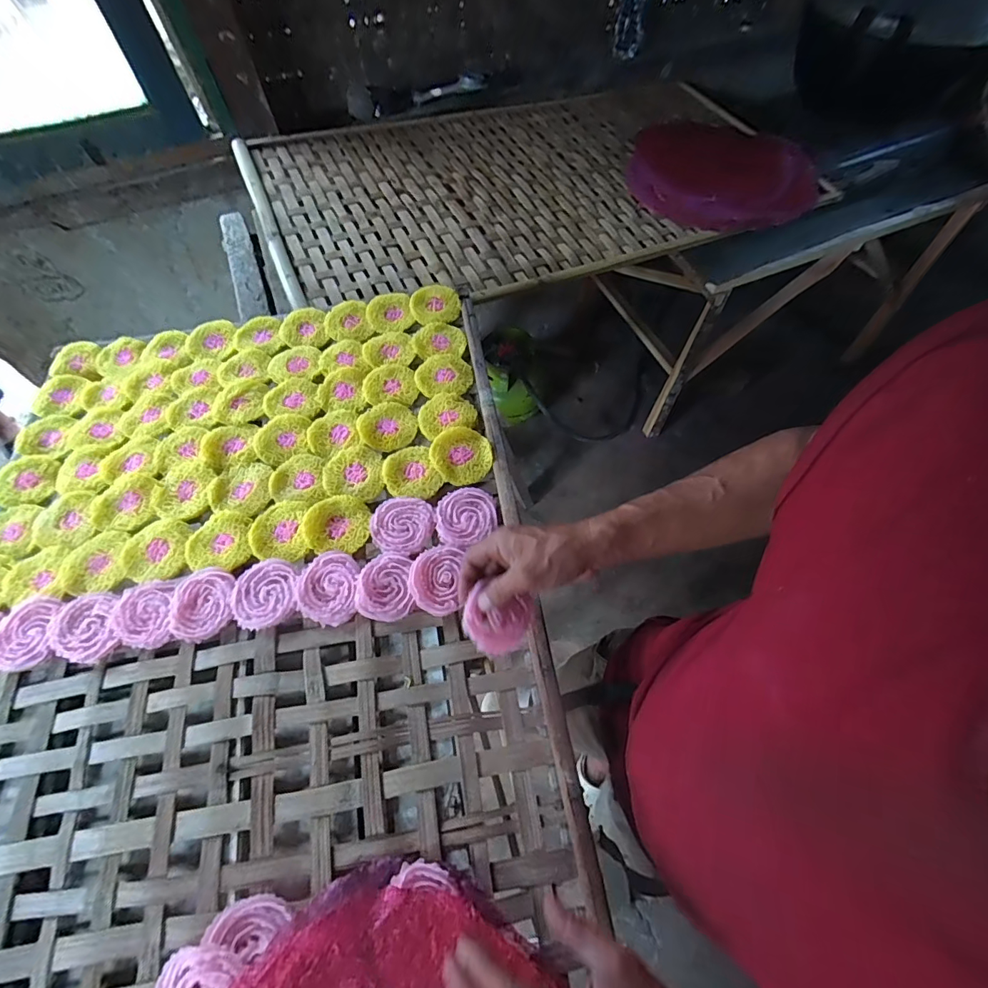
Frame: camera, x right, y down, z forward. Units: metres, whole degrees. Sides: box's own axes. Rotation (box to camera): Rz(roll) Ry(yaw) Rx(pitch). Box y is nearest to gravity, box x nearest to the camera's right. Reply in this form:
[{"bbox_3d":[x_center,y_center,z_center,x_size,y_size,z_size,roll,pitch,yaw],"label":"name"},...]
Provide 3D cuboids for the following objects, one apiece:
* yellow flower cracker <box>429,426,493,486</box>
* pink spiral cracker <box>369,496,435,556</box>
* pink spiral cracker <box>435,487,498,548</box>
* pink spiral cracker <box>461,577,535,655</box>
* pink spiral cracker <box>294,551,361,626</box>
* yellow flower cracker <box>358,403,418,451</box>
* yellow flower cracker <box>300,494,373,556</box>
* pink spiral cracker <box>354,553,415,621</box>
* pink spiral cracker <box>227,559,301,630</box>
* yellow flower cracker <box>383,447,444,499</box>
[{"bbox_3d":[-0.042,-0.050,0.610,0.076,0.019,0.076,-1,61,1],"label":"yellow flower cracker"},{"bbox_3d":[-0.108,0.037,0.561,0.072,0.008,0.069,2,61,3],"label":"pink spiral cracker"},{"bbox_3d":[-0.035,0.025,0.571,0.078,0.010,0.069,-36,66,-17],"label":"pink spiral cracker"},{"bbox_3d":[0.003,0.121,0.457,0.066,0.012,0.062,1,85,-18],"label":"pink spiral cracker"},{"bbox_3d":[-0.182,0.100,0.519,0.064,0.008,0.080,-1,61,1],"label":"pink spiral cracker"},{"bbox_3d":[-0.142,-0.092,0.633,0.076,0.015,0.074,-1,61,1],"label":"yellow flower cracker"},{"bbox_3d":[-0.185,0.034,0.560,0.078,0.009,0.073,-1,61,1],"label":"yellow flower cracker"},{"bbox_3d":[-0.120,0.100,0.521,0.057,0.018,0.073,-7,61,-2],"label":"pink spiral cracker"},{"bbox_3d":[-0.249,0.108,0.516,0.069,0.008,0.073,-4,61,-1],"label":"pink spiral cracker"},{"bbox_3d":[-0.105,-0.026,0.595,0.065,0.010,0.075,-23,63,-11],"label":"yellow flower cracker"}]

